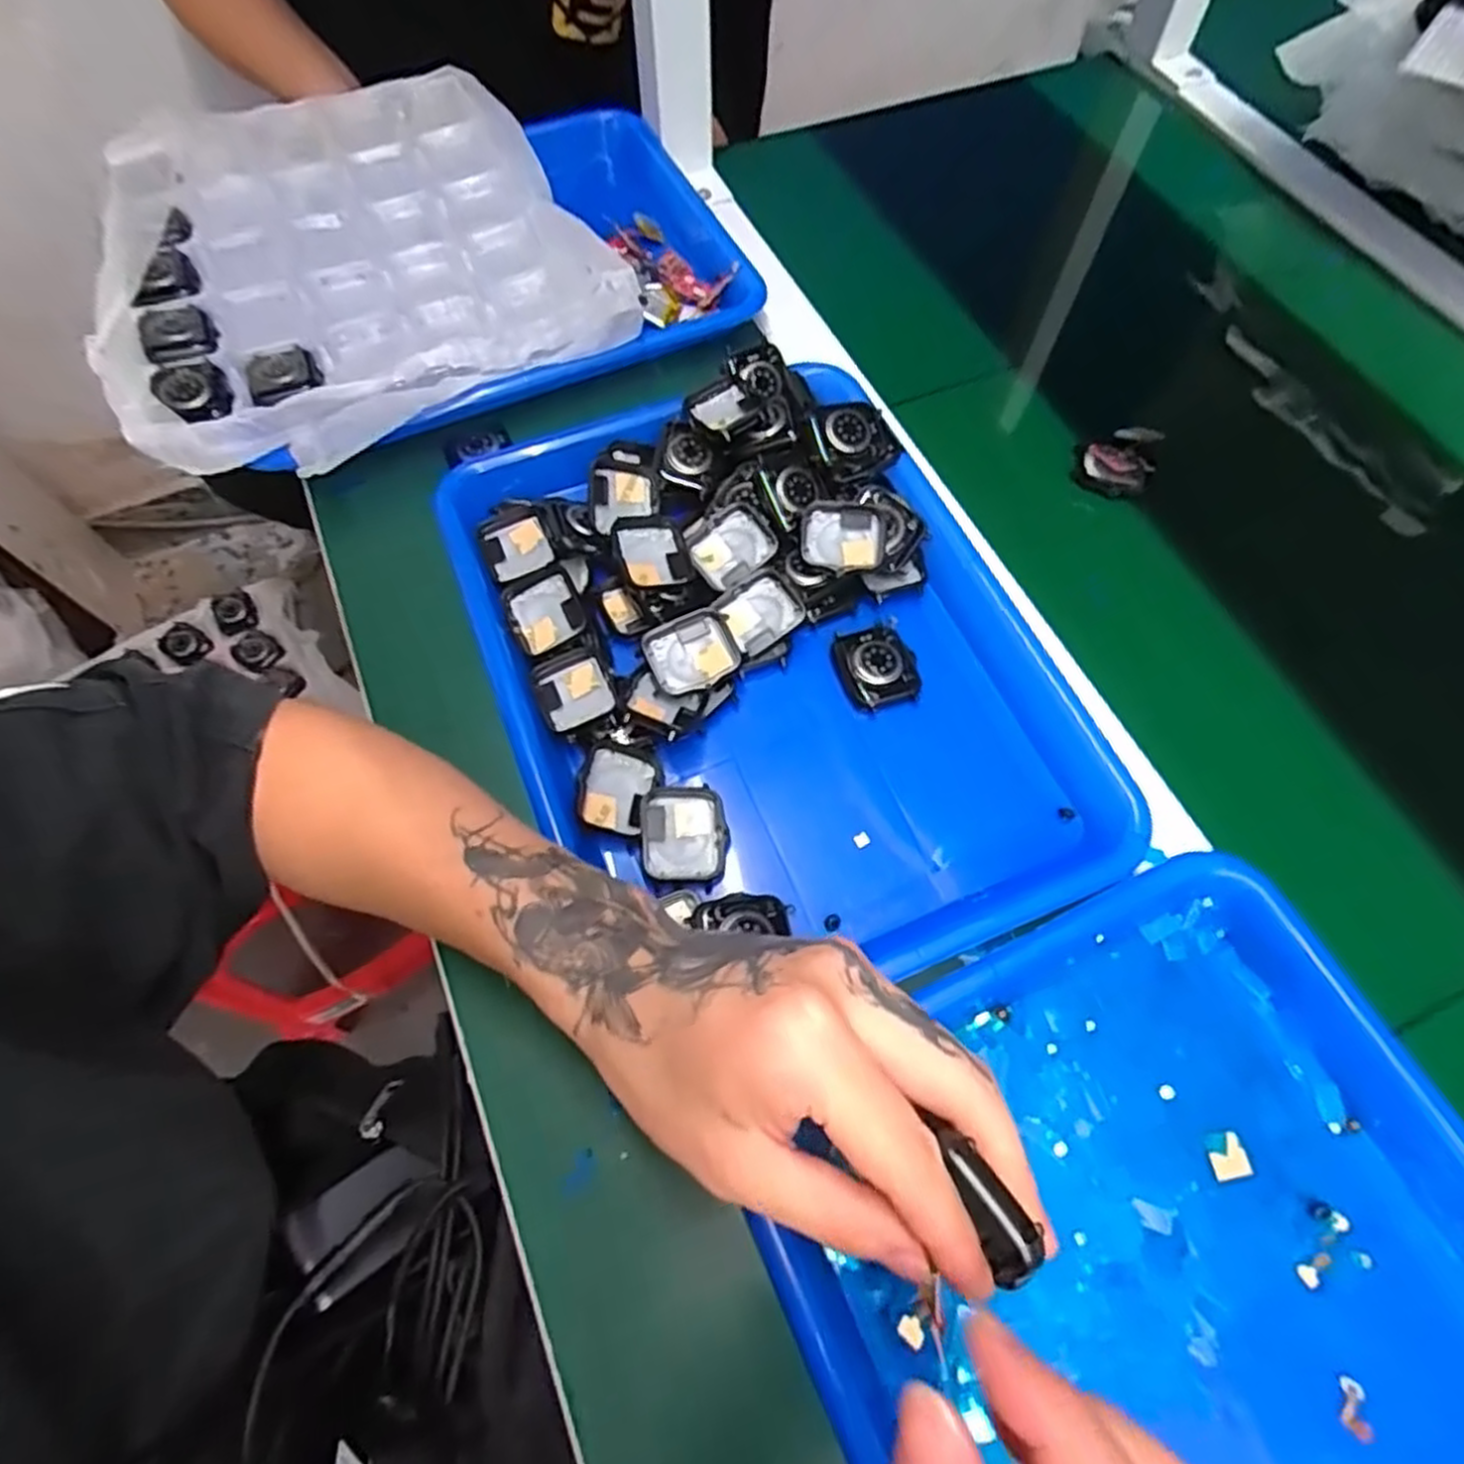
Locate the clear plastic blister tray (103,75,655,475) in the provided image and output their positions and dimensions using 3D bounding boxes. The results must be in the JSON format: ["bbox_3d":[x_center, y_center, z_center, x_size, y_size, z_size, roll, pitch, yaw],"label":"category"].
[{"bbox_3d":[-0.256,-0.314,0.500,0.294,0.039,0.355,-24,67,-10],"label":"clear plastic blister tray"}]

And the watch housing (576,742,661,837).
[{"bbox_3d":[-0.054,0.027,0.356,0.037,0.011,0.042,16,68,-28],"label":"watch housing"}]

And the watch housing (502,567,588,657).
[{"bbox_3d":[-0.094,-0.060,0.384,0.036,0.010,0.043,-22,67,-9],"label":"watch housing"}]

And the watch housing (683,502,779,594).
[{"bbox_3d":[0.000,-0.099,0.408,0.043,0.011,0.039,-31,84,3],"label":"watch housing"}]

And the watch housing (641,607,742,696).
[{"bbox_3d":[-0.019,-0.038,0.373,0.043,0.014,0.035,-24,67,-10],"label":"watch housing"}]

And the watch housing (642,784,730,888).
[{"bbox_3d":[-0.022,0.049,0.349,0.037,0.016,0.044,-2,65,0],"label":"watch housing"}]

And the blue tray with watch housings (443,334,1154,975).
[{"bbox_3d":[0.014,-0.041,0.378,0.251,0.044,0.330,-22,67,-9],"label":"blue tray with watch housings"}]

